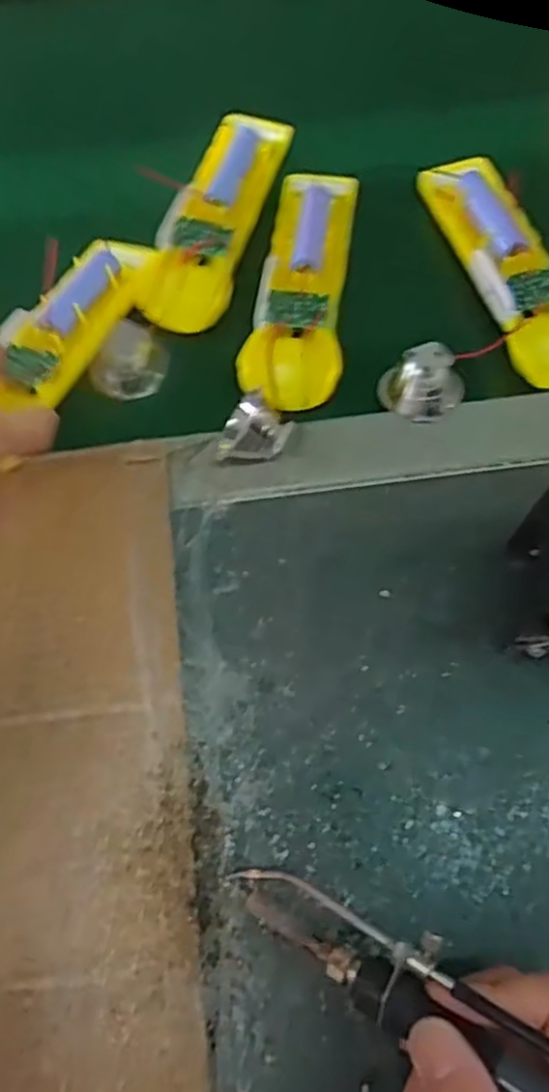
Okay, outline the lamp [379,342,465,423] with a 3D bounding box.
[{"bbox_3d":[0.081,-0.090,0.410,0.044,0.032,0.030,11,68,5],"label":"lamp"}]

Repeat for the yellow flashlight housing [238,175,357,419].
[{"bbox_3d":[0.017,-0.151,0.423,0.052,0.020,0.160,8,68,4],"label":"yellow flashlight housing"}]

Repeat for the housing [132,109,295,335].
[{"bbox_3d":[-0.035,-0.198,0.448,0.047,0.026,0.157,18,69,8],"label":"housing"}]

